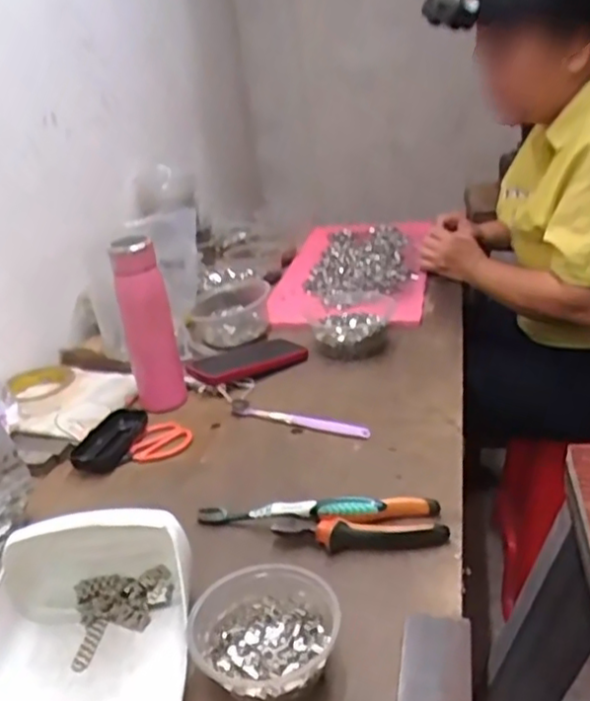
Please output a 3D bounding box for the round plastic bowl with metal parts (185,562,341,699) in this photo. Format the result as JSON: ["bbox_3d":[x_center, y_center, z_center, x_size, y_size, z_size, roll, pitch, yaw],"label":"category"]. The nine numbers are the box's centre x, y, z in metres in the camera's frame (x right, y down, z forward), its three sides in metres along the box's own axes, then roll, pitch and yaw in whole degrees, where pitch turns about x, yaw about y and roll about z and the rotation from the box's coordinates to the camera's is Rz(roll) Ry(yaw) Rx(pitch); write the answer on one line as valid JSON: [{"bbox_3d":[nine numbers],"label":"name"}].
[{"bbox_3d":[-0.023,0.204,0.495,0.106,0.050,0.107,-6,24,3],"label":"round plastic bowl with metal parts"}]

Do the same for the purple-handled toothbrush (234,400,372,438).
[{"bbox_3d":[0.002,0.084,0.816,0.183,0.020,0.016,6,28,27],"label":"purple-handled toothbrush"}]

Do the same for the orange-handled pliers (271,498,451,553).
[{"bbox_3d":[0.059,0.161,0.616,0.150,0.032,0.046,-6,24,3],"label":"orange-handled pliers"}]

